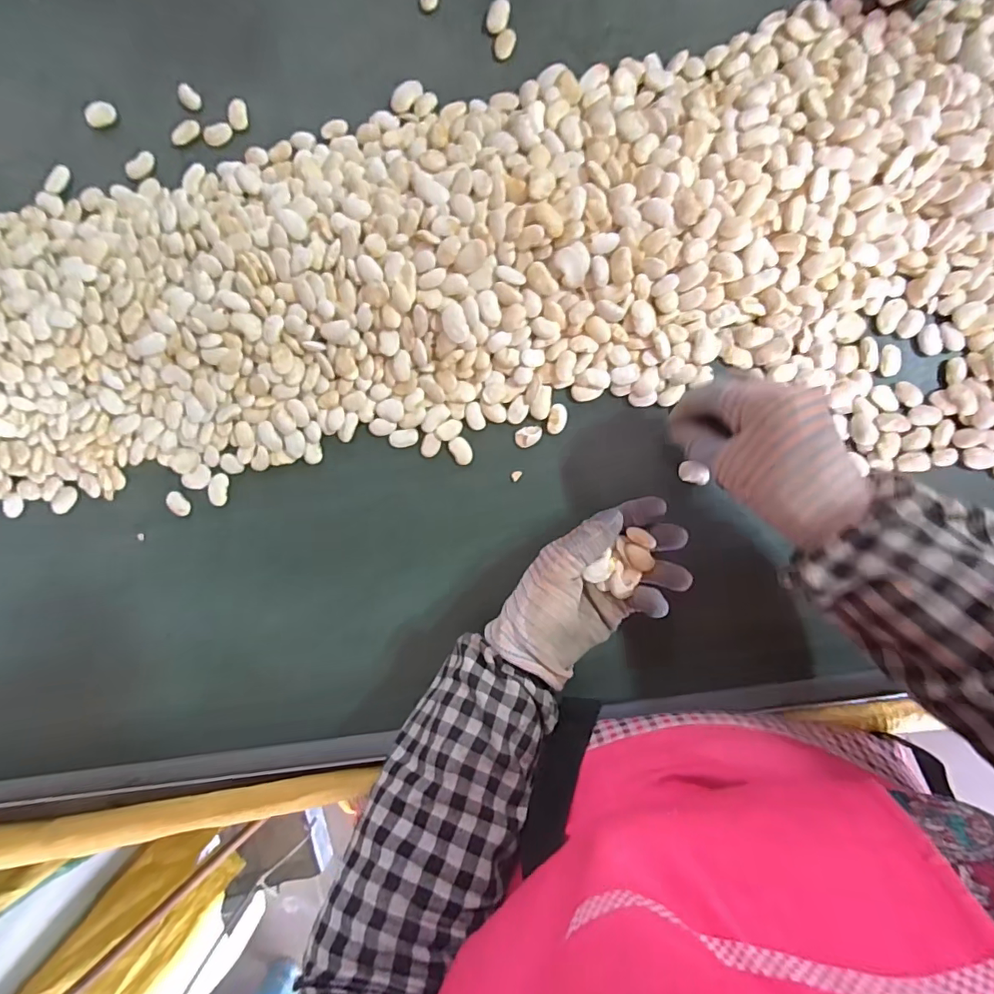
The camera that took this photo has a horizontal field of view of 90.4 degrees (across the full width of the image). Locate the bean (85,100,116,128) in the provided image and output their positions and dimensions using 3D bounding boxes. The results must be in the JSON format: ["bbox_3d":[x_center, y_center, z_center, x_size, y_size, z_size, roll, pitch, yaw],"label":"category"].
[{"bbox_3d":[-0.338,-0.325,0.420,0.024,0.010,0.018,-41,96,-4],"label":"bean"}]

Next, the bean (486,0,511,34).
[{"bbox_3d":[0.001,-0.380,0.389,0.016,0.005,0.024,18,89,-7],"label":"bean"}]

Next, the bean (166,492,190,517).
[{"bbox_3d":[-0.281,0.006,0.435,0.015,0.008,0.023,-42,96,-4],"label":"bean"}]

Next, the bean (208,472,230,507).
[{"bbox_3d":[-0.244,-0.006,0.433,0.015,0.004,0.028,7,91,-7],"label":"bean"}]

